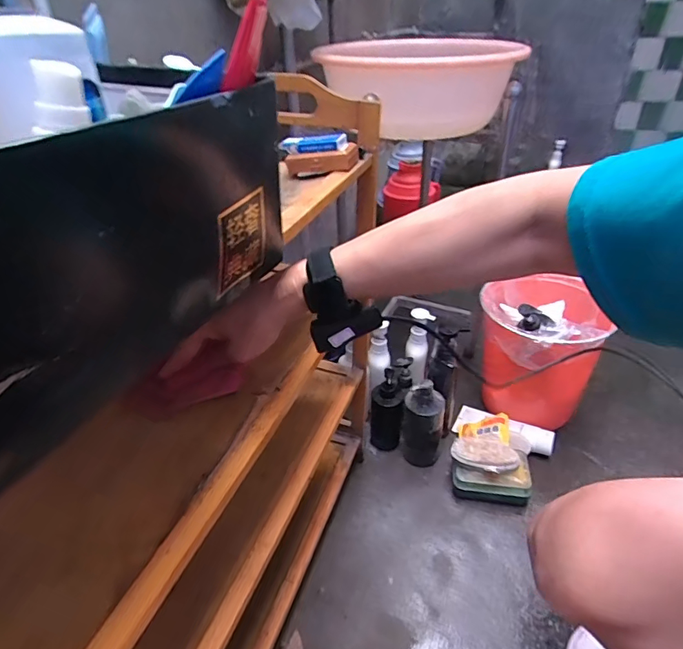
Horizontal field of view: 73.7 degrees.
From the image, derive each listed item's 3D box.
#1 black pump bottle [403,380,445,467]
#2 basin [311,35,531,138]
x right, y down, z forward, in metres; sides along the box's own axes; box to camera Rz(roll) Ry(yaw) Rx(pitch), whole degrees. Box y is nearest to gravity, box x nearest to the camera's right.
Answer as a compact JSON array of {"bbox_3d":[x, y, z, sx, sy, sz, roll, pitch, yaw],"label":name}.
[{"bbox_3d":[0.160,0.188,0.901,0.078,0.203,0.081,6,36,13],"label":"black pump bottle"},{"bbox_3d":[0.162,-0.484,0.920,0.343,0.141,0.454,5,36,13],"label":"basin"}]

